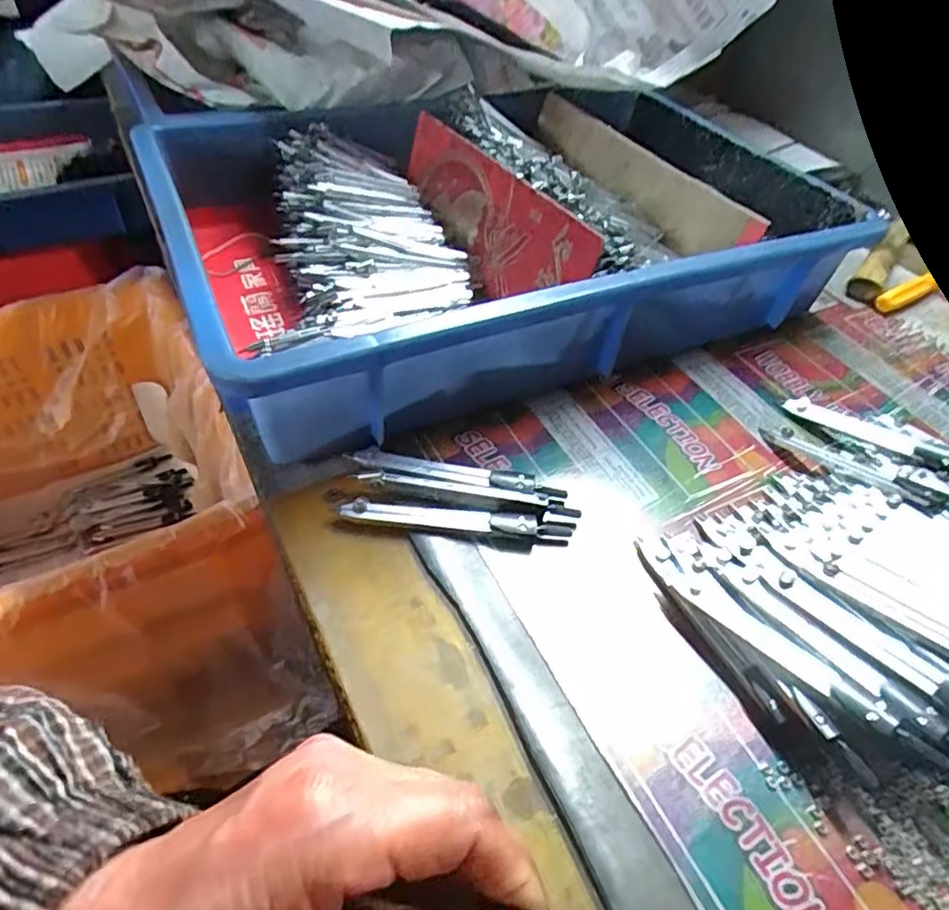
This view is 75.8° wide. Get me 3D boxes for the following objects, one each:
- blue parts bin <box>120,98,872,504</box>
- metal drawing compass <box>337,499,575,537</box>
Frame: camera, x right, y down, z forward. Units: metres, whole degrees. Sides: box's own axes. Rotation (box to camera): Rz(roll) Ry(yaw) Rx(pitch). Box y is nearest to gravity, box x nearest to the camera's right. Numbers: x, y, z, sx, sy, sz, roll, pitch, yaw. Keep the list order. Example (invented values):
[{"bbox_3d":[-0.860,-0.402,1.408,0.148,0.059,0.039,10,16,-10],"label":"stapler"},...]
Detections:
[{"bbox_3d":[0.012,-0.174,0.447,0.411,0.090,0.330,-18,51,-21],"label":"blue parts bin"},{"bbox_3d":[-0.007,0.031,0.300,0.113,0.010,0.013,5,47,0],"label":"metal drawing compass"}]

